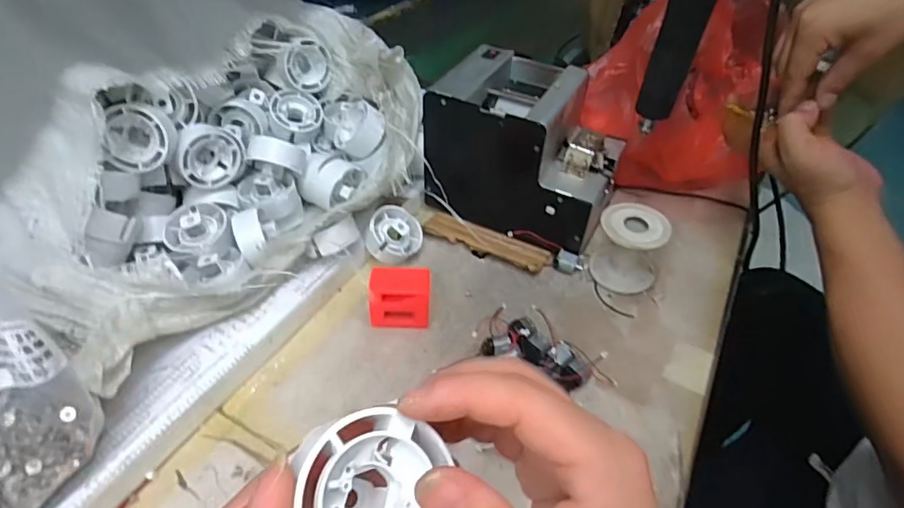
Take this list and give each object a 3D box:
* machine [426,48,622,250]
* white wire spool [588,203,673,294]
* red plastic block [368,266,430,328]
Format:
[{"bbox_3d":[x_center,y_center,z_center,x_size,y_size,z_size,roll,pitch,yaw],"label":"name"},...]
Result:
[{"bbox_3d":[0.076,-0.113,0.539,0.181,0.140,0.140,18,46,21],"label":"machine"},{"bbox_3d":[0.170,-0.006,0.495,0.063,0.066,0.065,17,45,20],"label":"white wire spool"},{"bbox_3d":[-0.046,0.039,0.454,0.051,0.045,0.030,-2,43,-3],"label":"red plastic block"}]

